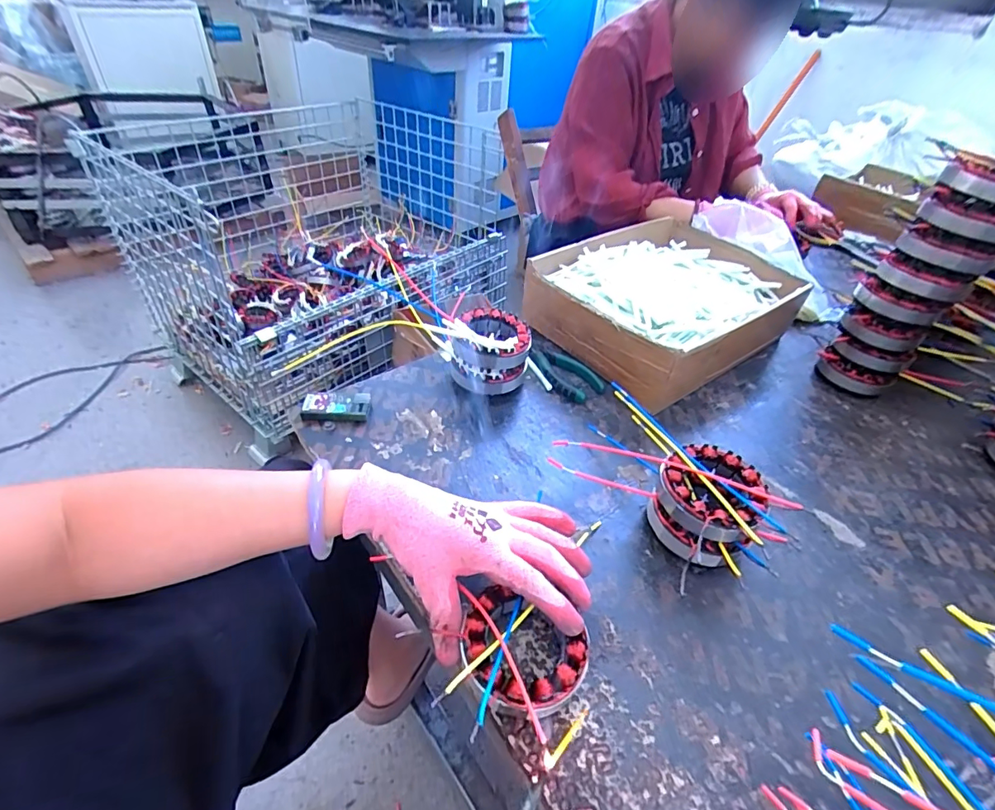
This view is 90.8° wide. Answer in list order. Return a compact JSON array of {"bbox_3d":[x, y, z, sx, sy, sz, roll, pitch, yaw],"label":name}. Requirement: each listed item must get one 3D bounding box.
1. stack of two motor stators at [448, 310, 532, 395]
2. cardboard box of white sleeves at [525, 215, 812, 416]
[{"bbox_3d":[-0.009,-0.060,0.562,0.087,0.080,0.081,5,41,-1],"label":"stack of two motor stators"},{"bbox_3d":[0.231,-0.138,0.668,0.332,0.101,0.244,-24,49,-30],"label":"cardboard box of white sleeves"}]

